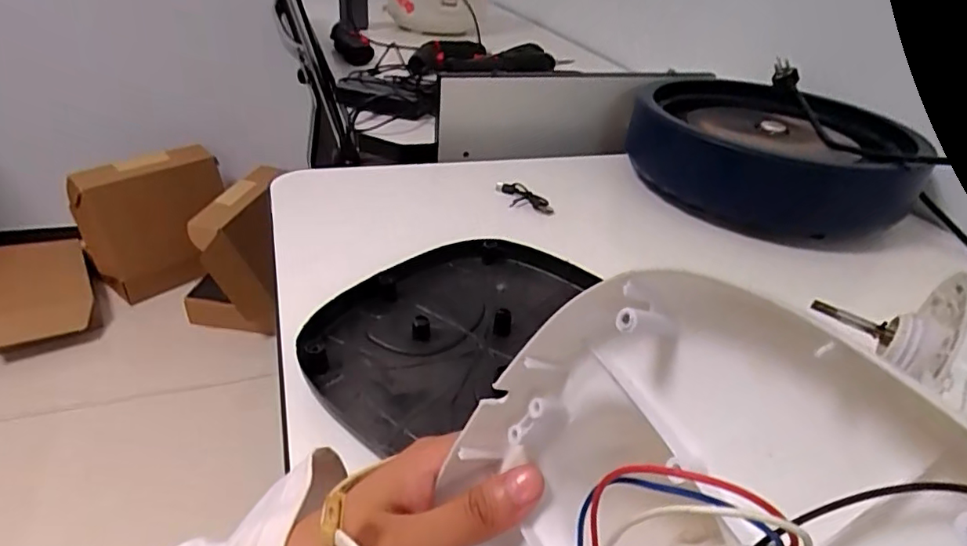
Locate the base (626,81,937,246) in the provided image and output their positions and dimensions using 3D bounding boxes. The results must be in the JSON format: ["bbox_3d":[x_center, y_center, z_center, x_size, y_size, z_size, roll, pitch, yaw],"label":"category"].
[{"bbox_3d":[0.337,-0.145,0.658,0.284,0.087,0.264,4,33,-3],"label":"base"}]

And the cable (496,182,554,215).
[{"bbox_3d":[0.040,-0.079,0.585,0.072,0.021,0.019,29,40,32],"label":"cable"}]

